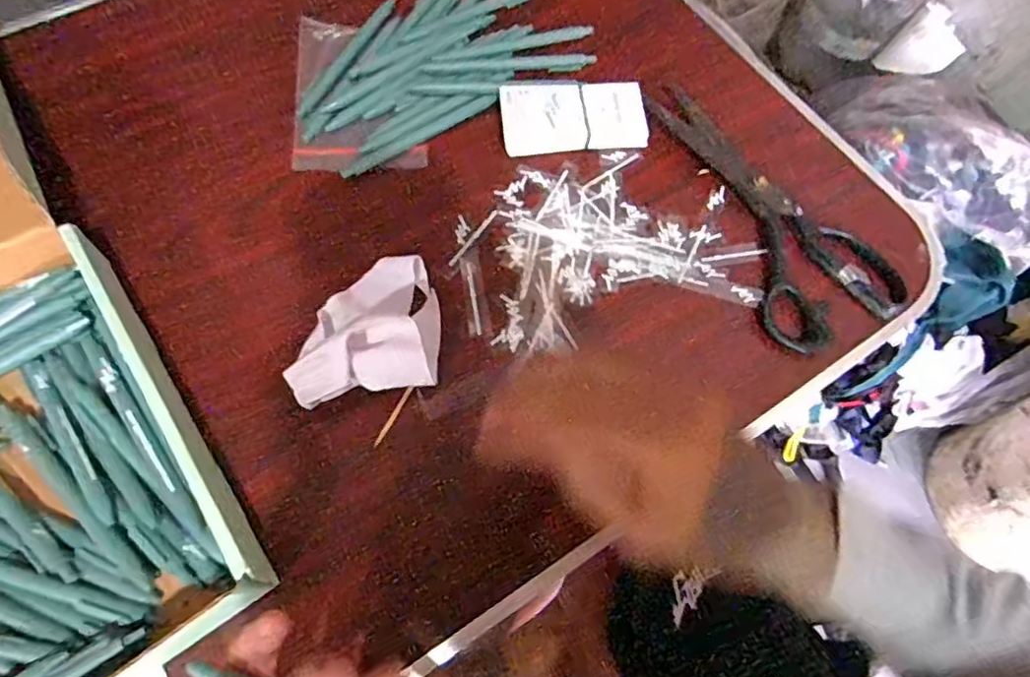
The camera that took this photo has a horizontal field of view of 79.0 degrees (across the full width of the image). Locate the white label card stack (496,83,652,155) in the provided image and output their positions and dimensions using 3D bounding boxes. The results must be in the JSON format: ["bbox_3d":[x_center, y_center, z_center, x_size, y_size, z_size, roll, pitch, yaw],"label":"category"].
[{"bbox_3d":[0.046,-0.178,0.494,0.111,0.010,0.058,-6,82,-2],"label":"white label card stack"}]

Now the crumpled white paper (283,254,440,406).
[{"bbox_3d":[-0.099,-0.011,0.408,0.095,0.034,0.097,-9,67,-7],"label":"crumpled white paper"}]

